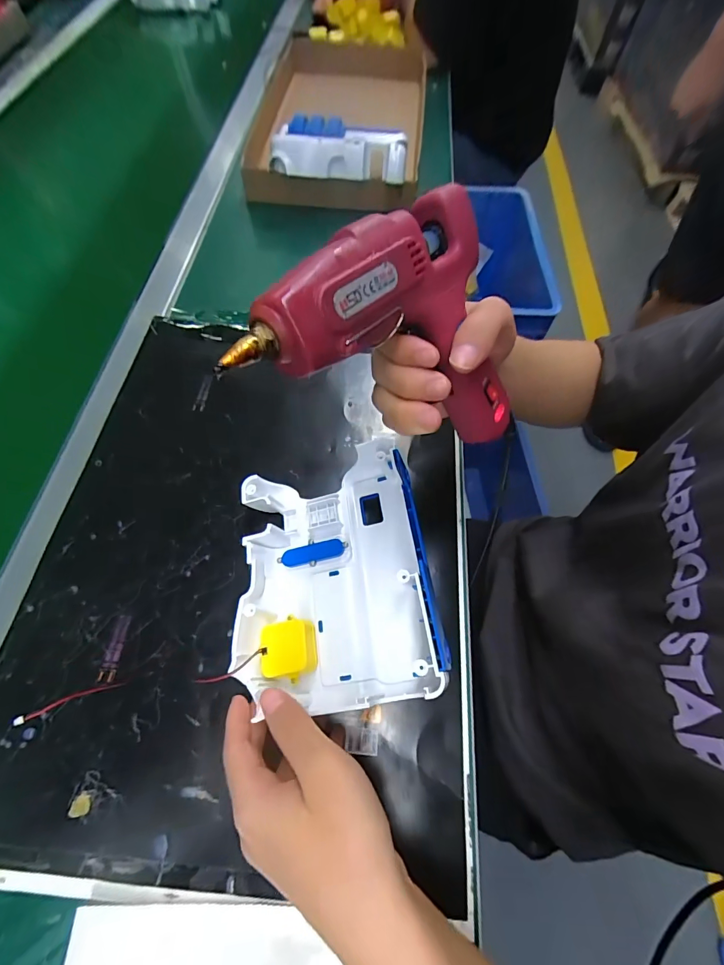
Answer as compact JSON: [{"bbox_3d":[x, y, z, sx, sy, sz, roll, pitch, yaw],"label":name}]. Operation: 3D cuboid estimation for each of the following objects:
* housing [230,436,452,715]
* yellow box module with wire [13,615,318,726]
[{"bbox_3d":[-0.021,0.066,0.296,0.145,0.062,0.181,-6,63,-6],"label":"housing"},{"bbox_3d":[-0.138,0.140,0.283,0.213,0.035,0.042,-11,64,-9],"label":"yellow box module with wire"}]

